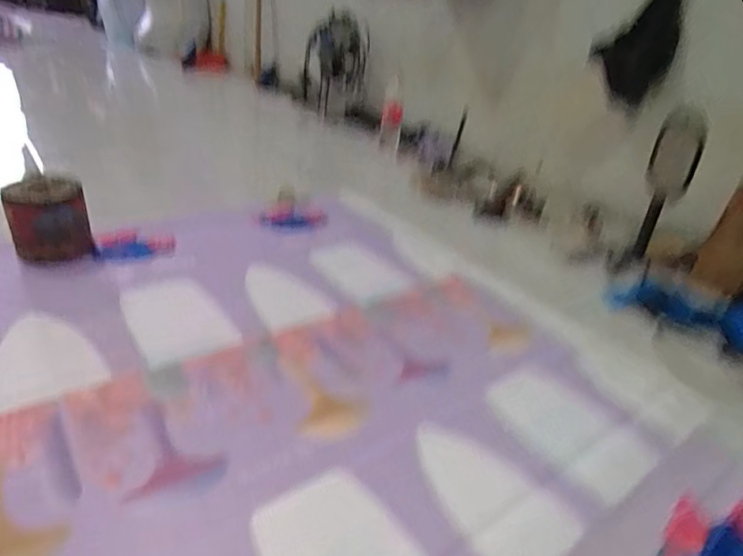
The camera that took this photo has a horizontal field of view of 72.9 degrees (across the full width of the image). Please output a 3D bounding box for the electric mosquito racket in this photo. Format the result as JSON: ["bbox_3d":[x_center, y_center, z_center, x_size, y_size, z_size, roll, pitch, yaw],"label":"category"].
[{"bbox_3d":[0.790,-0.213,1.400,0.033,0.516,0.156,-9,40,-12],"label":"electric mosquito racket"}]

